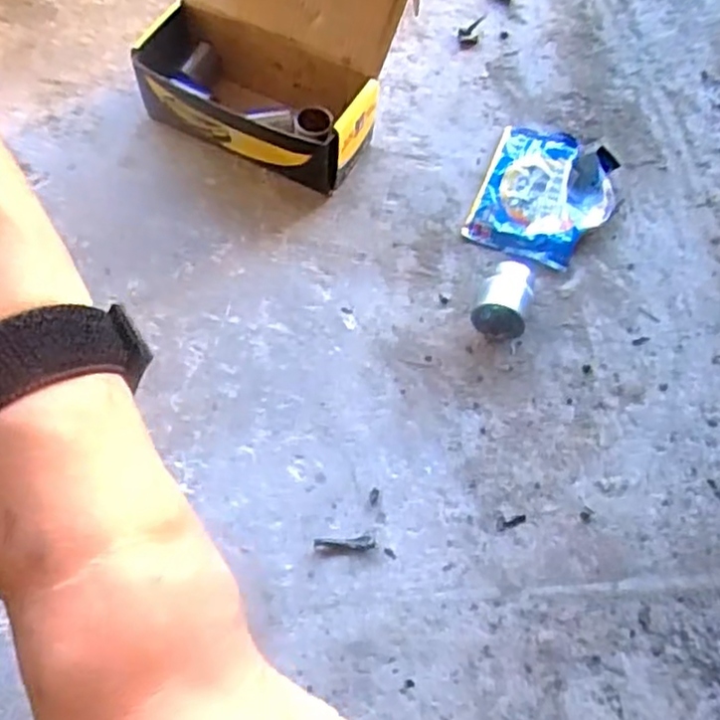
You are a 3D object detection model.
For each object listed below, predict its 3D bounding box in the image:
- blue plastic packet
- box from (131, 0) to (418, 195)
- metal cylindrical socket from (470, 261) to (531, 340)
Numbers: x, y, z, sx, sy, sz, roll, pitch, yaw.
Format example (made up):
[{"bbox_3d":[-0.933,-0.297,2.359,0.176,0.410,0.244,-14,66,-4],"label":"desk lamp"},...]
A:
[{"bbox_3d":[0.148,-0.132,0.573,0.100,0.016,0.121,21,65,7],"label":"blue plastic packet"},{"bbox_3d":[-0.077,-0.252,0.537,0.202,0.162,0.142,25,66,9],"label":"box"},{"bbox_3d":[0.105,-0.043,0.518,0.036,0.035,0.048,19,65,7],"label":"metal cylindrical socket"}]

